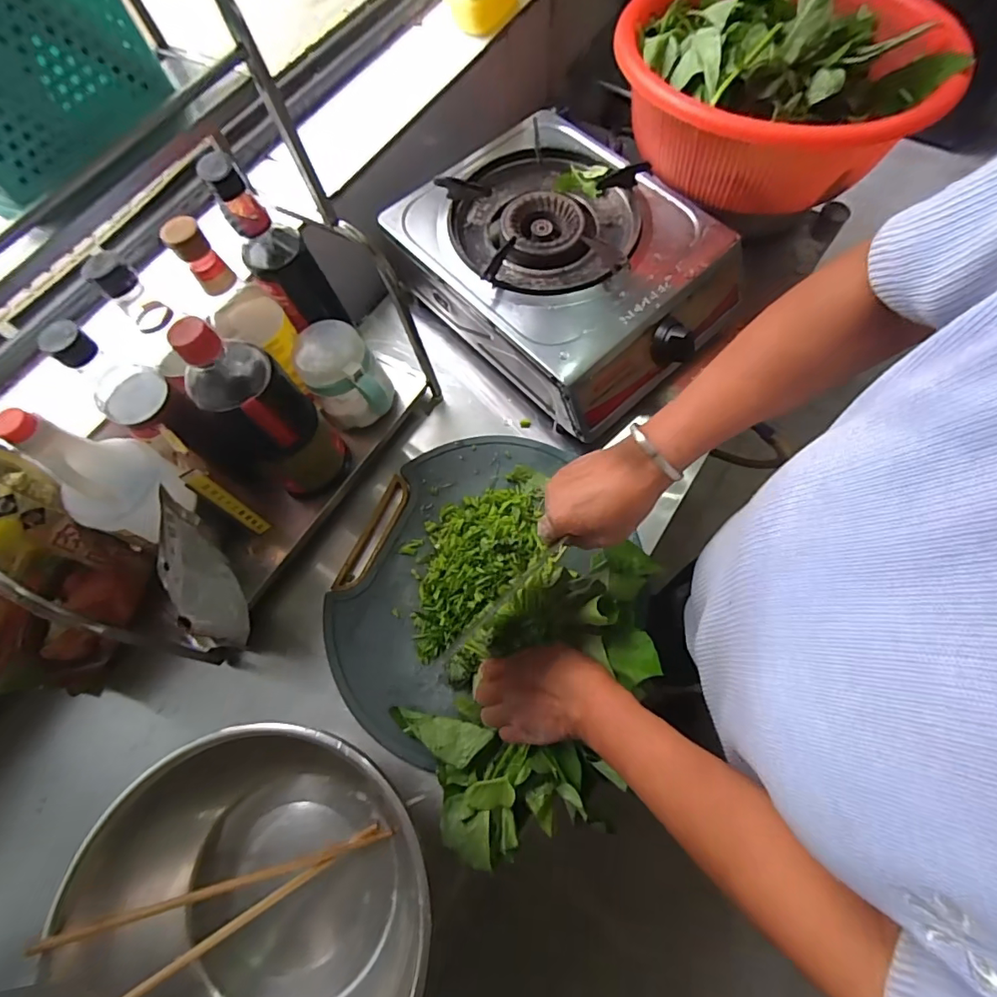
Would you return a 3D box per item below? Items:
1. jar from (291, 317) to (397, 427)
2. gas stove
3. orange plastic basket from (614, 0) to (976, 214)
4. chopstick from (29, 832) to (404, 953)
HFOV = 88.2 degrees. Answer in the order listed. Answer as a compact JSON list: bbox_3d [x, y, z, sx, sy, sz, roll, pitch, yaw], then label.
[{"bbox_3d":[-0.170,-0.135,0.583,0.085,0.095,0.101,-31,71,-9],"label":"jar"},{"bbox_3d":[0.082,-0.293,0.645,0.292,0.120,0.368,-42,73,-12],"label":"gas stove"},{"bbox_3d":[0.320,-0.494,0.608,0.346,0.138,0.335,2,69,3],"label":"orange plastic basket"},{"bbox_3d":[-0.218,0.322,0.431,0.258,0.016,0.014,2,66,-31],"label":"chopstick"}]

